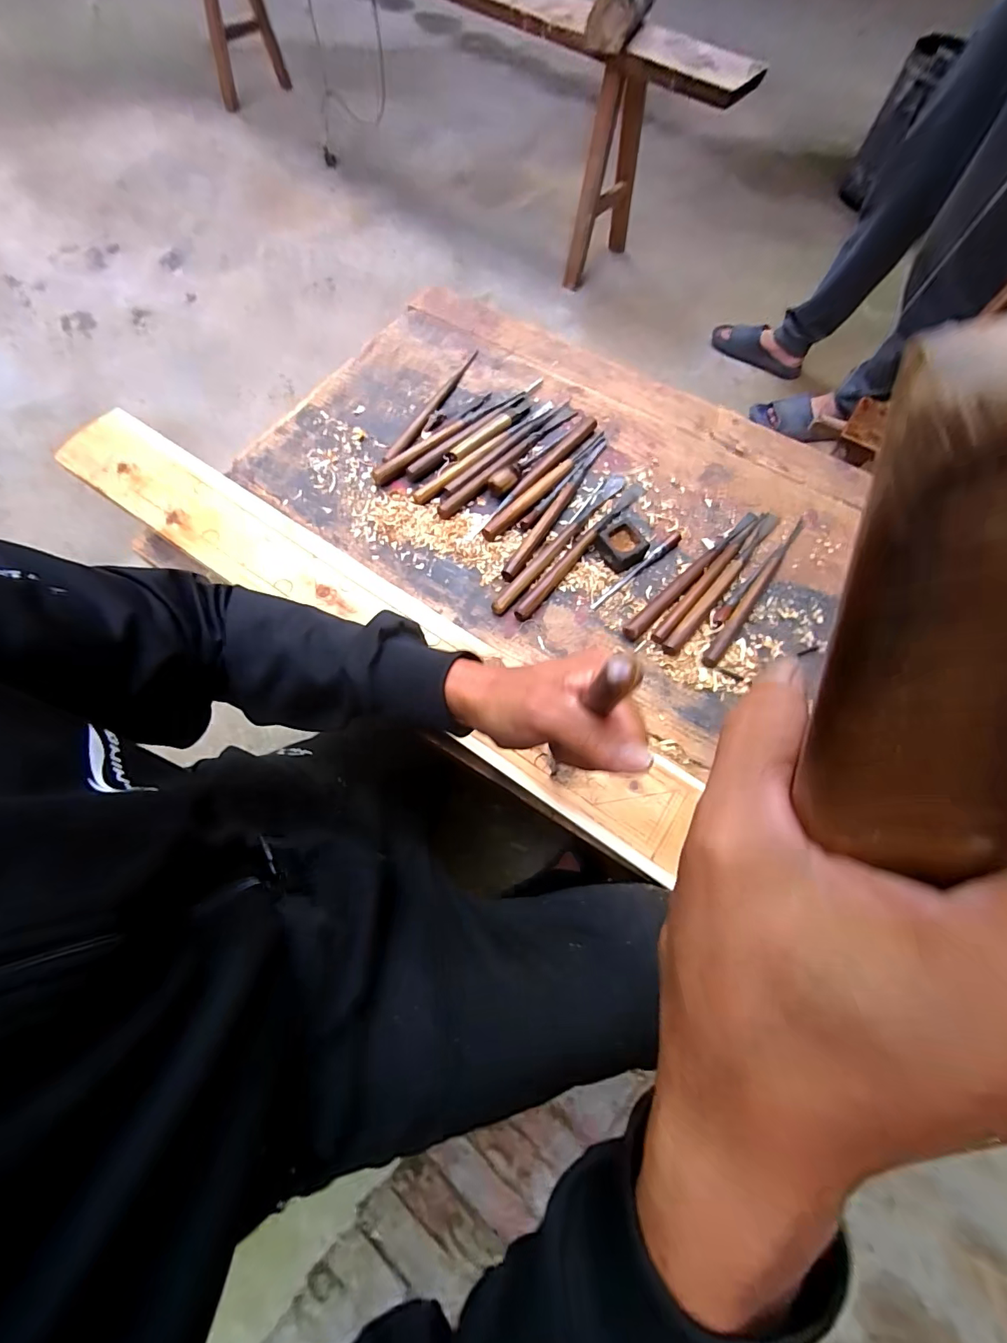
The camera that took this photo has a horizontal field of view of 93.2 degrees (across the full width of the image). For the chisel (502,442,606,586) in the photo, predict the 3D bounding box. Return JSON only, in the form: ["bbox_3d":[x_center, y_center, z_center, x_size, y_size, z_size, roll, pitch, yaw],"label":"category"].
[{"bbox_3d":[0.068,-0.209,0.591,0.020,0.012,0.258,30,69,9],"label":"chisel"}]

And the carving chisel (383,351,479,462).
[{"bbox_3d":[-0.096,-0.368,0.656,0.021,0.010,0.241,23,68,7],"label":"carving chisel"}]

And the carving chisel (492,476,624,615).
[{"bbox_3d":[0.071,-0.161,0.574,0.021,0.012,0.260,37,70,12],"label":"carving chisel"}]

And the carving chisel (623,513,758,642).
[{"bbox_3d":[0.224,-0.121,0.559,0.021,0.015,0.246,43,72,14],"label":"carving chisel"}]

